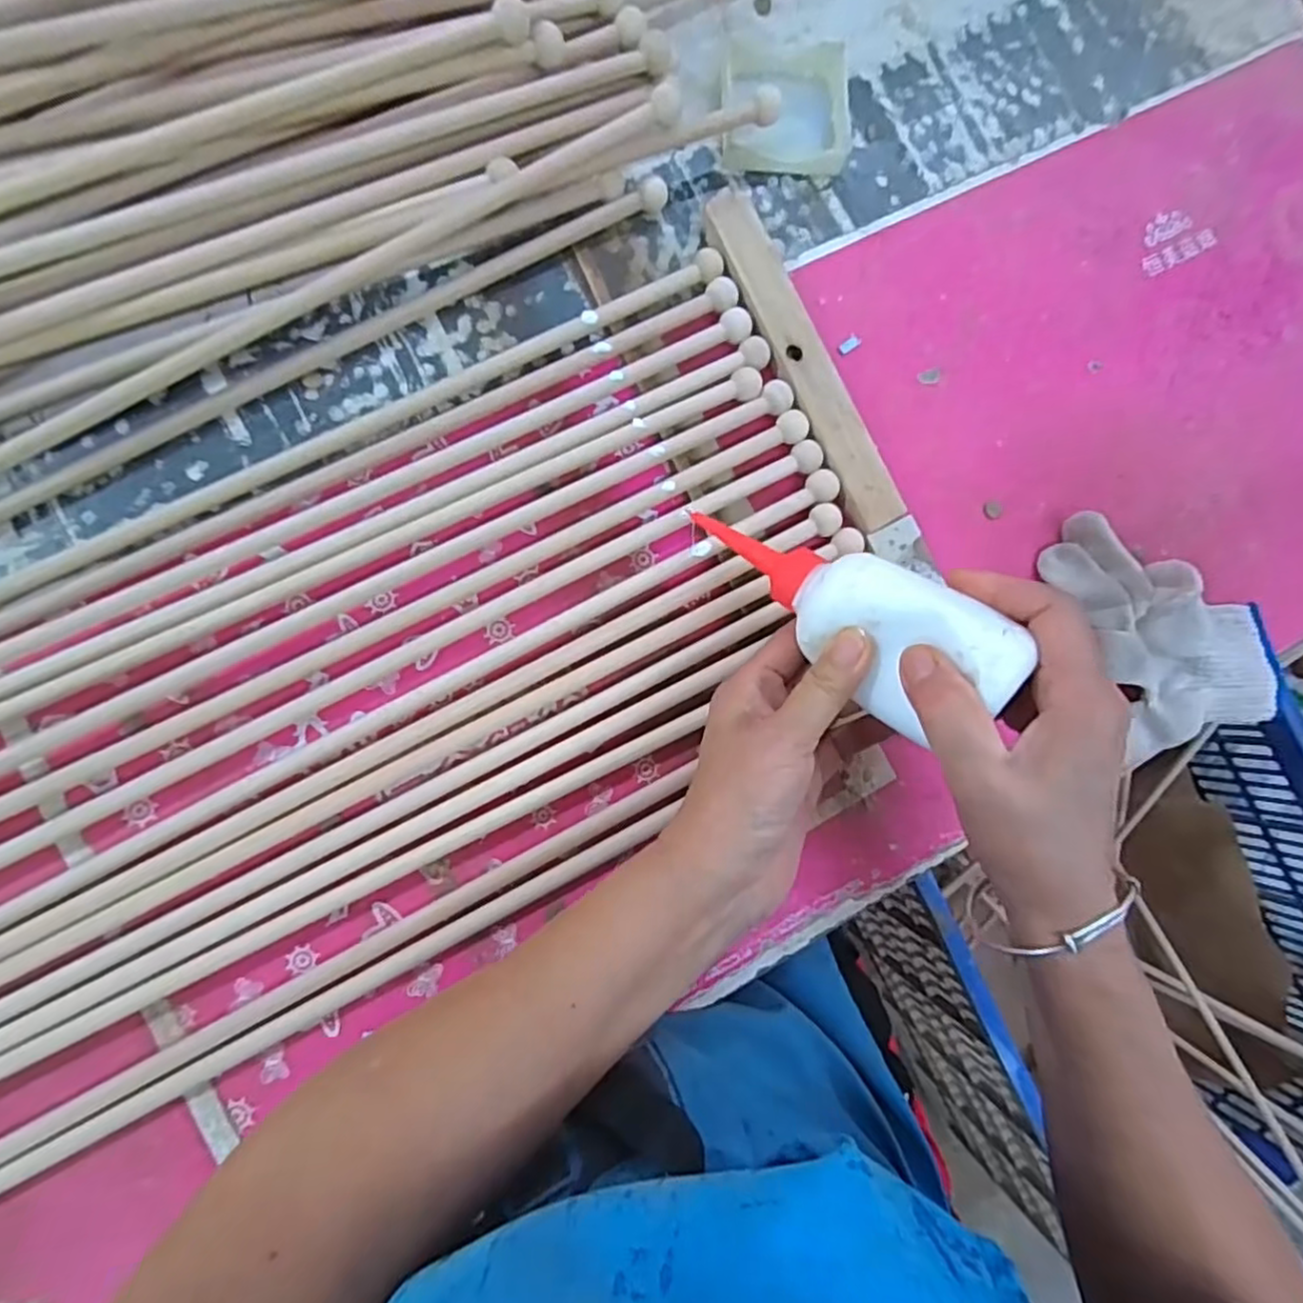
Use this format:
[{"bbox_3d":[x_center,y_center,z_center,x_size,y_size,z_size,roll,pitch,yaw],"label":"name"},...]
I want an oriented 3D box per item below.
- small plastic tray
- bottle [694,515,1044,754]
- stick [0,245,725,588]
[{"bbox_3d":[0.083,-0.331,0.414,0.076,0.020,0.075,-1,86,-8],"label":"small plastic tray"},{"bbox_3d":[0.087,-0.017,0.323,0.164,0.043,0.052,33,80,33],"label":"bottle"},{"bbox_3d":[-0.257,-0.072,0.348,0.671,0.014,0.017,-28,89,-9],"label":"stick"}]

